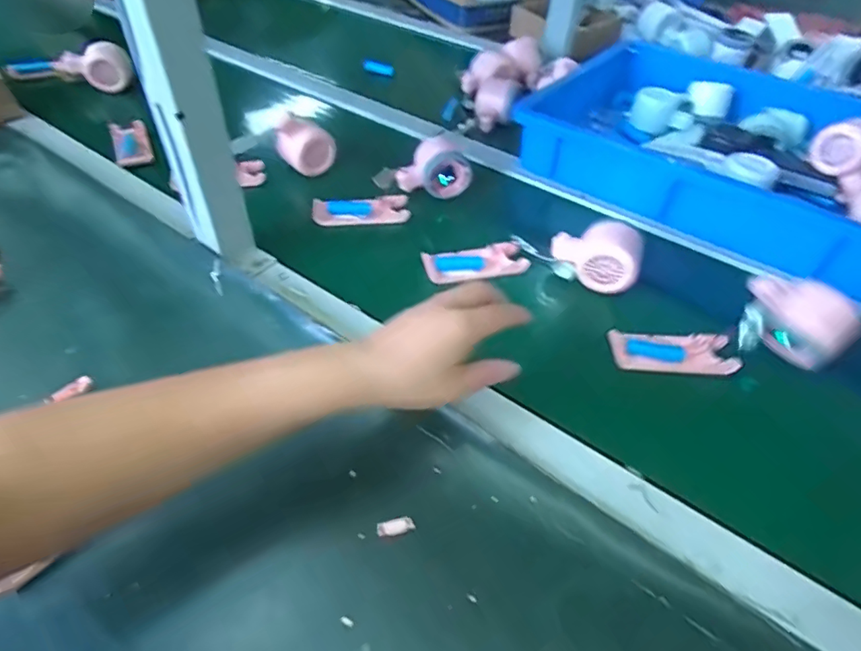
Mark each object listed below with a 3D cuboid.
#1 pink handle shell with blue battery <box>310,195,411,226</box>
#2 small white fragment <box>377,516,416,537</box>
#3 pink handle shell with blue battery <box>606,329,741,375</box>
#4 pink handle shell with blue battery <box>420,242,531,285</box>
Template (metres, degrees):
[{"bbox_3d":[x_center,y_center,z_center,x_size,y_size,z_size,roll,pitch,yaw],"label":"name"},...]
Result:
[{"bbox_3d":[-0.080,-0.134,0.609,0.108,0.027,0.031,-5,48,-7],"label":"pink handle shell with blue battery"},{"bbox_3d":[-0.024,0.136,0.355,0.025,0.004,0.010,-8,48,-10],"label":"small white fragment"},{"bbox_3d":[0.217,0.025,0.469,0.106,0.017,0.039,2,47,0],"label":"pink handle shell with blue battery"},{"bbox_3d":[0.047,-0.065,0.545,0.106,0.020,0.037,-14,49,-15],"label":"pink handle shell with blue battery"}]

